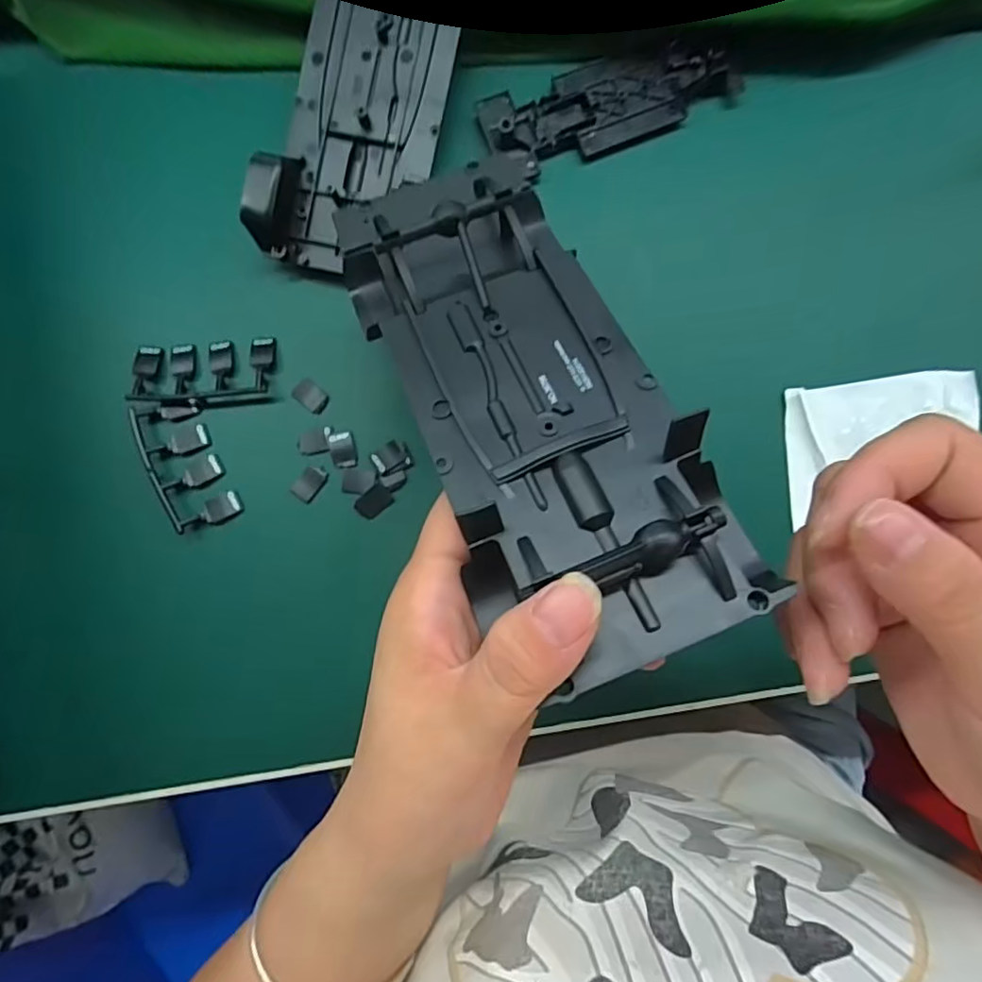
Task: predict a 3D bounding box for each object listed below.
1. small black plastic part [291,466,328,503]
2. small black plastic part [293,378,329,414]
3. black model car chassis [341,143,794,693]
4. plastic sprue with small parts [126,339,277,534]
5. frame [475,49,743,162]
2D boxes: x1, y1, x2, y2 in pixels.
[{"bbox_3d":[-0.083,-0.004,0.272,0.011,0.004,0.017,38,86,5],"label":"small black plastic part"},{"bbox_3d":[-0.084,-0.044,0.278,0.017,0.004,0.011,39,86,5],"label":"small black plastic part"},{"bbox_3d":[0.009,-0.030,0.171,0.069,0.015,0.162,-26,67,-1],"label":"black model car chassis"},{"bbox_3d":[-0.135,-0.028,0.275,0.061,0.009,0.088,3,84,2],"label":"plastic sprue with small parts"},{"bbox_3d":[0.056,-0.184,0.282,0.121,0.009,0.041,-17,84,0],"label":"frame"}]

